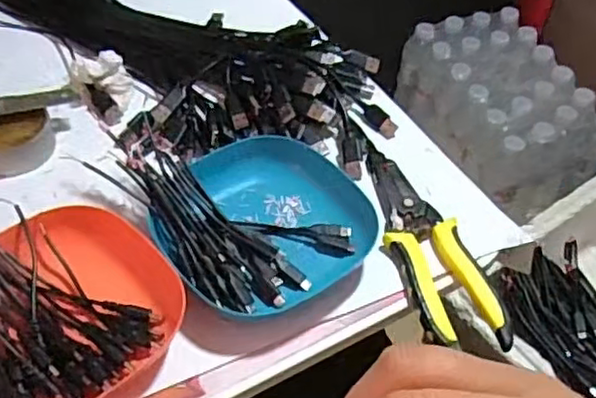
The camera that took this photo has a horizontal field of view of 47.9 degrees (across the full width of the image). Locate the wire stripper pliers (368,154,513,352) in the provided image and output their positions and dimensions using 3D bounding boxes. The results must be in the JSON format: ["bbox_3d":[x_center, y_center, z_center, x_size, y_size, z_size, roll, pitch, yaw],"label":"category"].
[{"bbox_3d":[0.091,0.031,0.480,0.054,0.015,0.179,-11,51,-13],"label":"wire stripper pliers"}]

